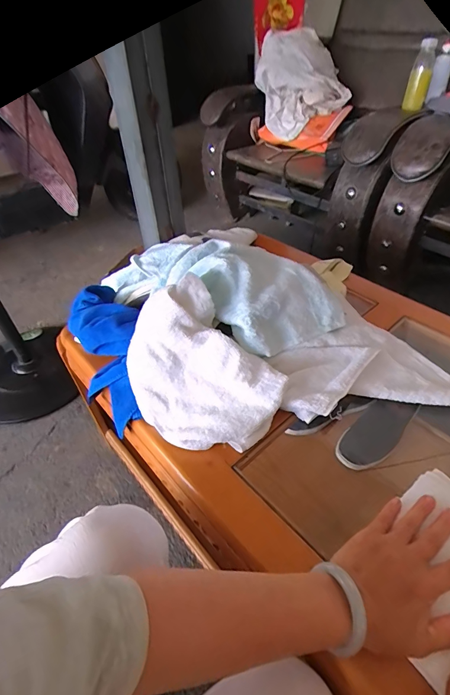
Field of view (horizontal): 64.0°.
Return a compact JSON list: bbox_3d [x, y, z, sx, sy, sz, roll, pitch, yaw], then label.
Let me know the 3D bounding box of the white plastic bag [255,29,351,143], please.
[{"bbox_3d":[0.324,-1.064,1.469,0.347,0.343,0.203,-23,47,-18],"label":"white plastic bag"}]

